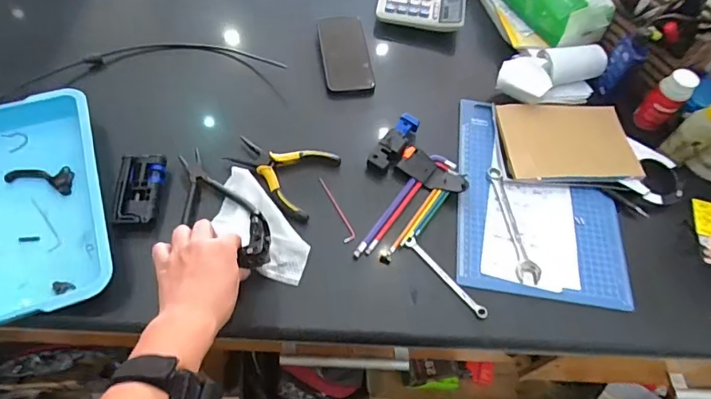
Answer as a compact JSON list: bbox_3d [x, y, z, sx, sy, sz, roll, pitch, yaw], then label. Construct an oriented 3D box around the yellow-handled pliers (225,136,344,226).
[{"bbox_3d":[-0.109,-0.040,0.638,0.141,0.025,0.115,22,60,8],"label":"yellow-handled pliers"}]

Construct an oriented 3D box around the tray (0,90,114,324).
[{"bbox_3d":[-0.434,0.007,0.575,0.226,0.047,0.325,-18,62,-15],"label":"tray"}]

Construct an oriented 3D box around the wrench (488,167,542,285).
[{"bbox_3d":[0.213,0.030,0.623,0.030,0.008,0.173,-3,60,-6],"label":"wrench"}]

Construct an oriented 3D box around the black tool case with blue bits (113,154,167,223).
[{"bbox_3d":[-0.280,-0.014,0.597,0.053,0.022,0.093,1,59,-4],"label":"black tool case with blue bits"}]

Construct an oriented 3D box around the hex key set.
[{"bbox_3d":[0.053,-0.017,0.629,0.200,0.026,0.134,-39,69,-24],"label":"hex key set"}]

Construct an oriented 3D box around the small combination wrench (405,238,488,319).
[{"bbox_3d":[0.113,0.097,0.577,0.013,0.007,0.130,-36,68,-23],"label":"small combination wrench"}]

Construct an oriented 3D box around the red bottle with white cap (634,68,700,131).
[{"bbox_3d":[0.466,-0.152,0.694,0.044,0.098,0.034,39,64,18],"label":"red bottle with white cap"}]

